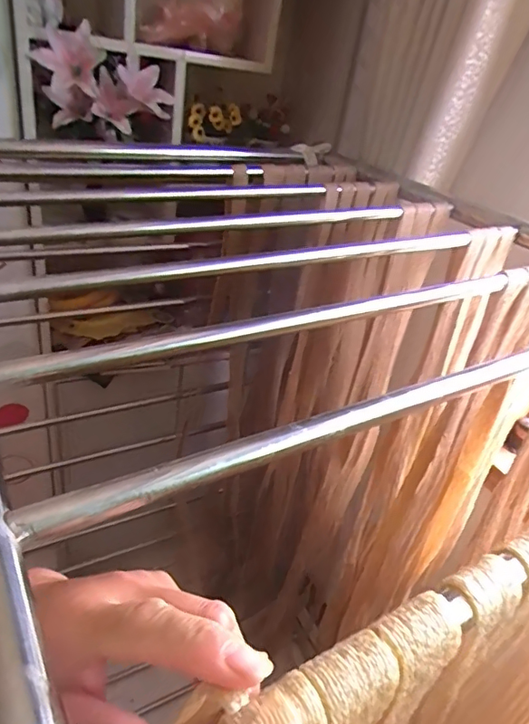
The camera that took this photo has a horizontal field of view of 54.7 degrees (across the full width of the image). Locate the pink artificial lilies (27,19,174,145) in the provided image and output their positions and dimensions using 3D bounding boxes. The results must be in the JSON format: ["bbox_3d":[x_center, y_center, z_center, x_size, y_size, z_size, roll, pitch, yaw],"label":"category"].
[{"bbox_3d":[-0.312,-0.537,1.016,0.241,0.184,0.144,0,32,-12],"label":"pink artificial lilies"}]

